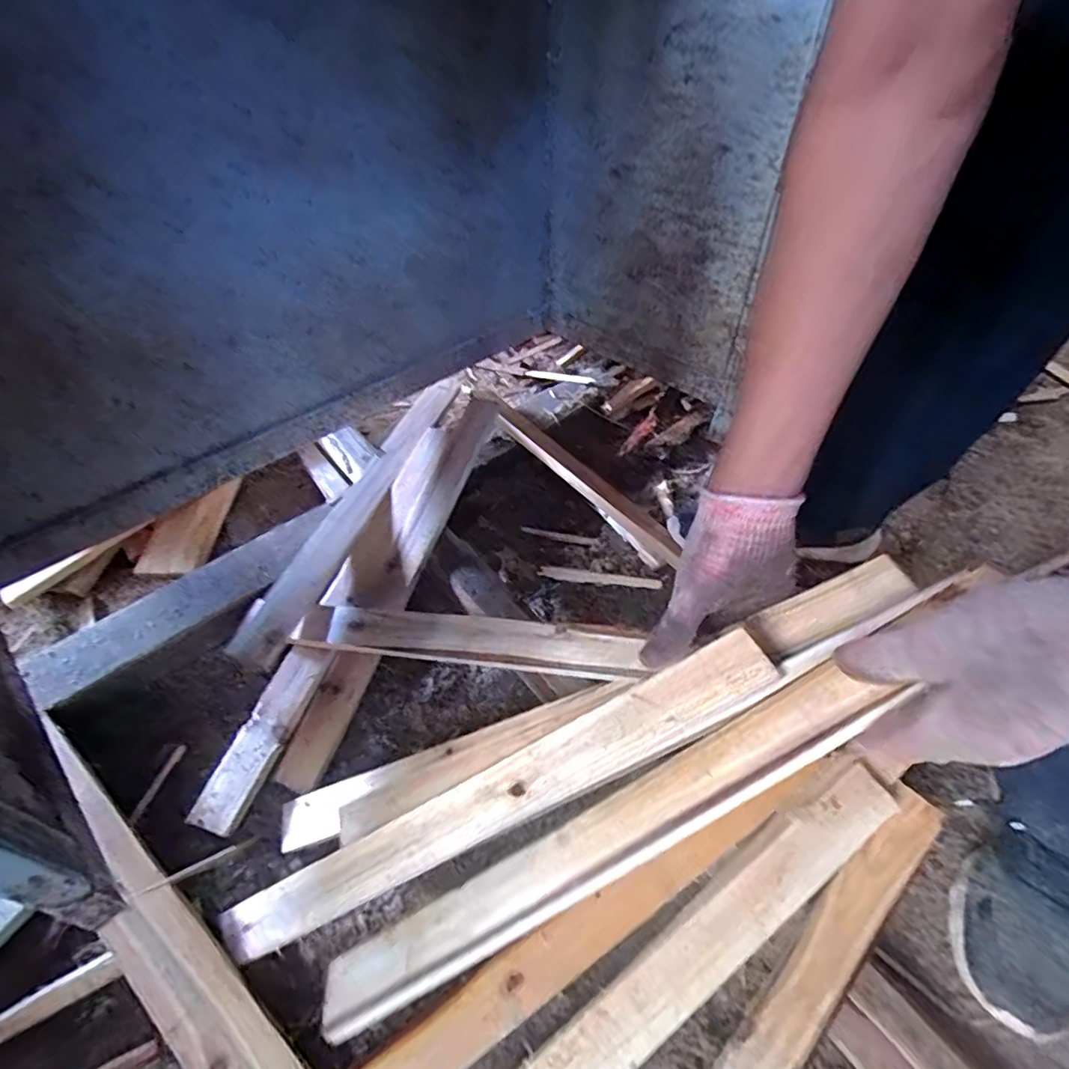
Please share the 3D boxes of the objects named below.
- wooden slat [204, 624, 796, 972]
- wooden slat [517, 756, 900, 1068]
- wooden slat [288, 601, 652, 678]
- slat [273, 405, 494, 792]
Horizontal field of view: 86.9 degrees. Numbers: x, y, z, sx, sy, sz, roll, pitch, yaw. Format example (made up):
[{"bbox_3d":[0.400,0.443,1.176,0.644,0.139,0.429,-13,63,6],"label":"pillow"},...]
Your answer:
[{"bbox_3d":[-0.037,0.198,0.428,0.453,0.028,0.060,-31,46,7],"label":"wooden slat"},{"bbox_3d":[0.081,0.322,0.396,0.468,0.024,0.049,-32,51,-17],"label":"wooden slat"},{"bbox_3d":[-0.068,0.091,0.517,0.337,0.026,0.049,0,43,24],"label":"wooden slat"},{"bbox_3d":[-0.154,0.034,0.651,0.046,0.014,0.497,22,67,0],"label":"slat"}]

